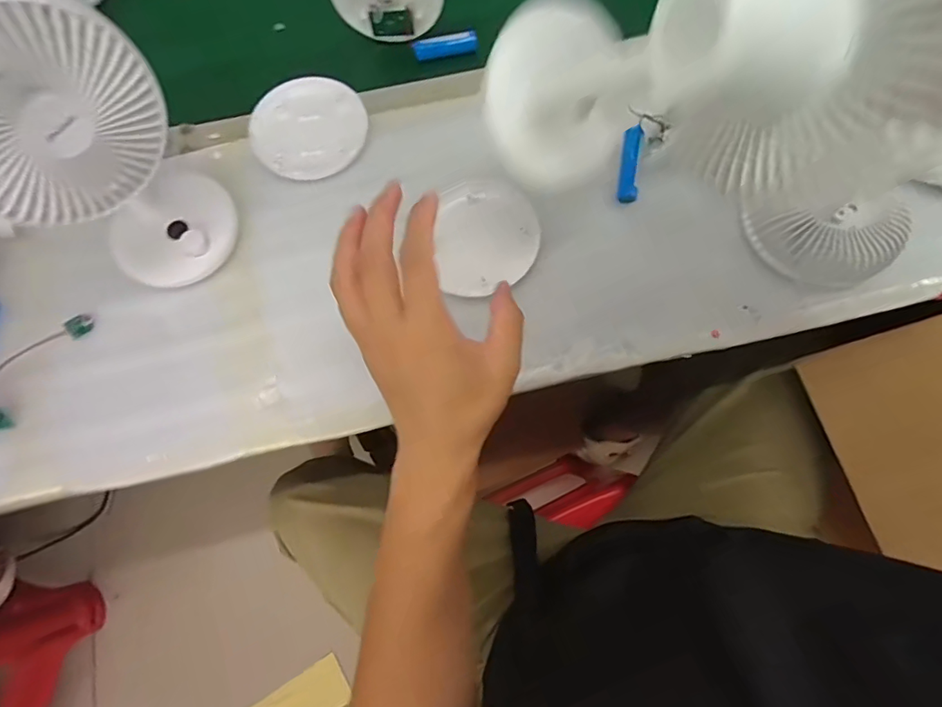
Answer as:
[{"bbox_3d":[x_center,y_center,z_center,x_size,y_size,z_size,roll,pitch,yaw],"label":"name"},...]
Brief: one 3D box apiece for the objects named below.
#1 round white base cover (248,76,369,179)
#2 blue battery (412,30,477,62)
[{"bbox_3d":[-0.159,-0.223,0.471,0.108,0.008,0.108,0,77,1],"label":"round white base cover"},{"bbox_3d":[-0.027,-0.329,0.514,0.068,0.012,0.016,-10,74,-2],"label":"blue battery"}]

